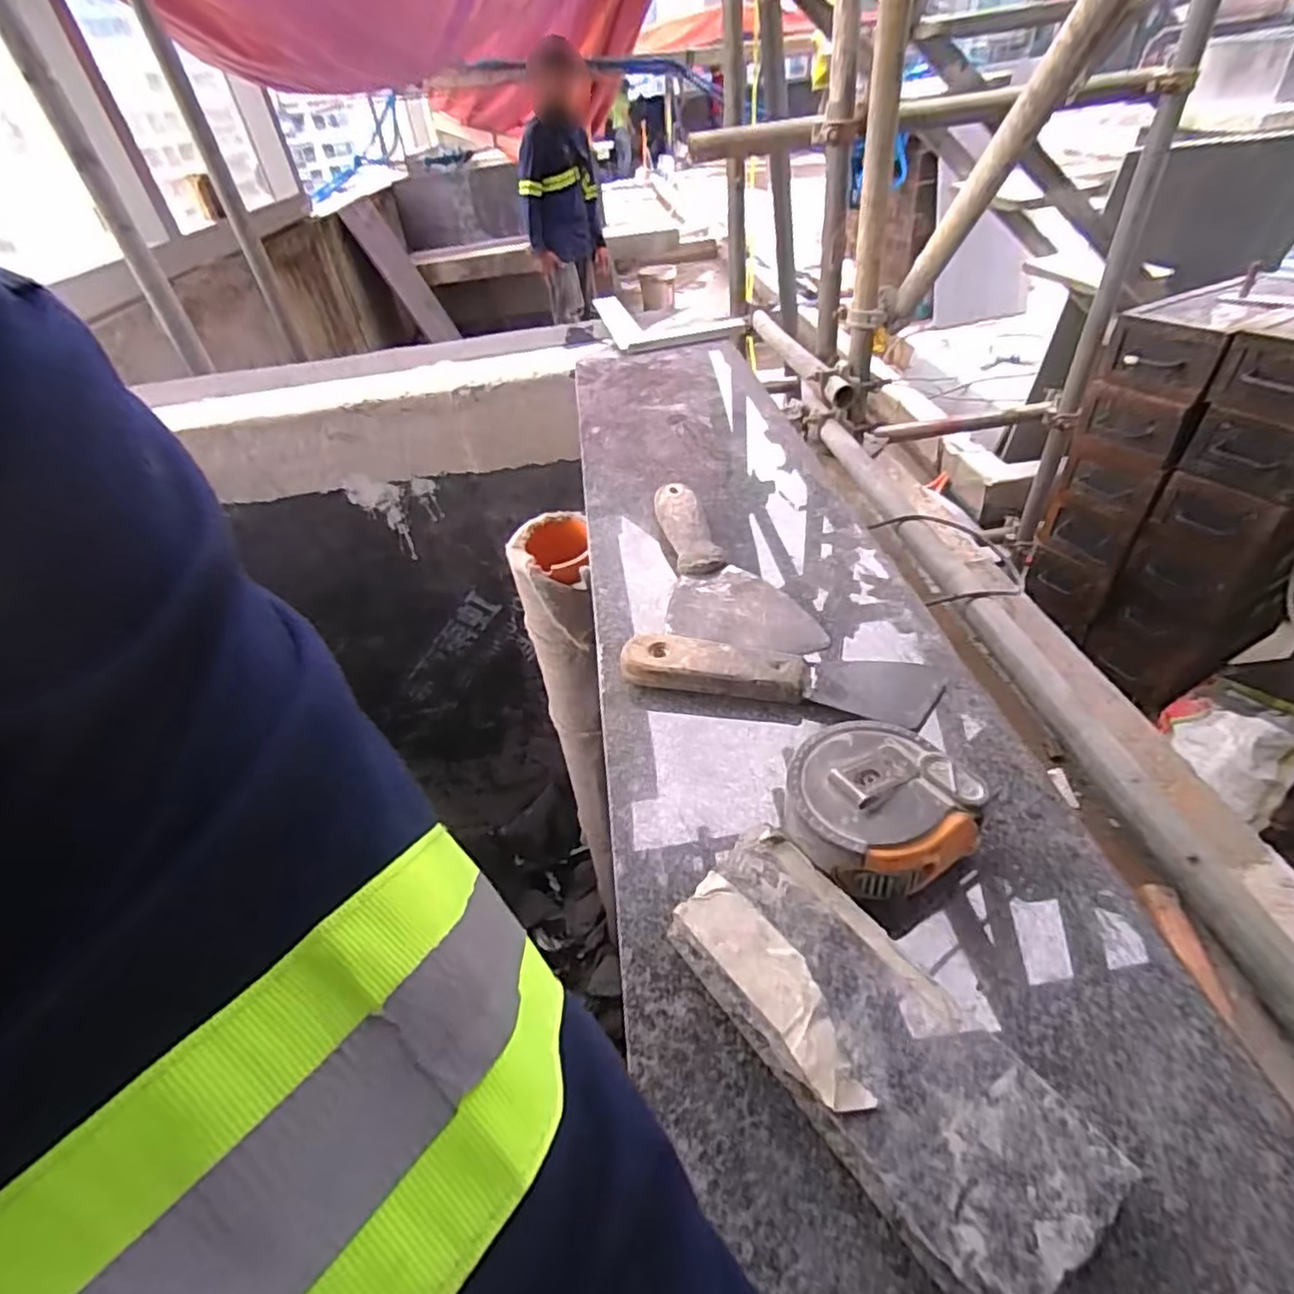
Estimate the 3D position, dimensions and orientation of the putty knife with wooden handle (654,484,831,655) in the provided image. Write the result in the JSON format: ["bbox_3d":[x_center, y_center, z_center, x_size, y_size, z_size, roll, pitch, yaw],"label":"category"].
[{"bbox_3d":[0.053,-0.059,0.436,0.087,0.025,0.172,-8,40,0],"label":"putty knife with wooden handle"}]

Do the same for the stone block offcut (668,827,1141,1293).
[{"bbox_3d":[0.071,0.130,0.220,0.058,0.016,0.144,-28,44,-23],"label":"stone block offcut"}]

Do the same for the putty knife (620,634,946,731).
[{"bbox_3d":[0.071,0.014,0.355,0.168,0.017,0.038,6,42,16],"label":"putty knife"}]

